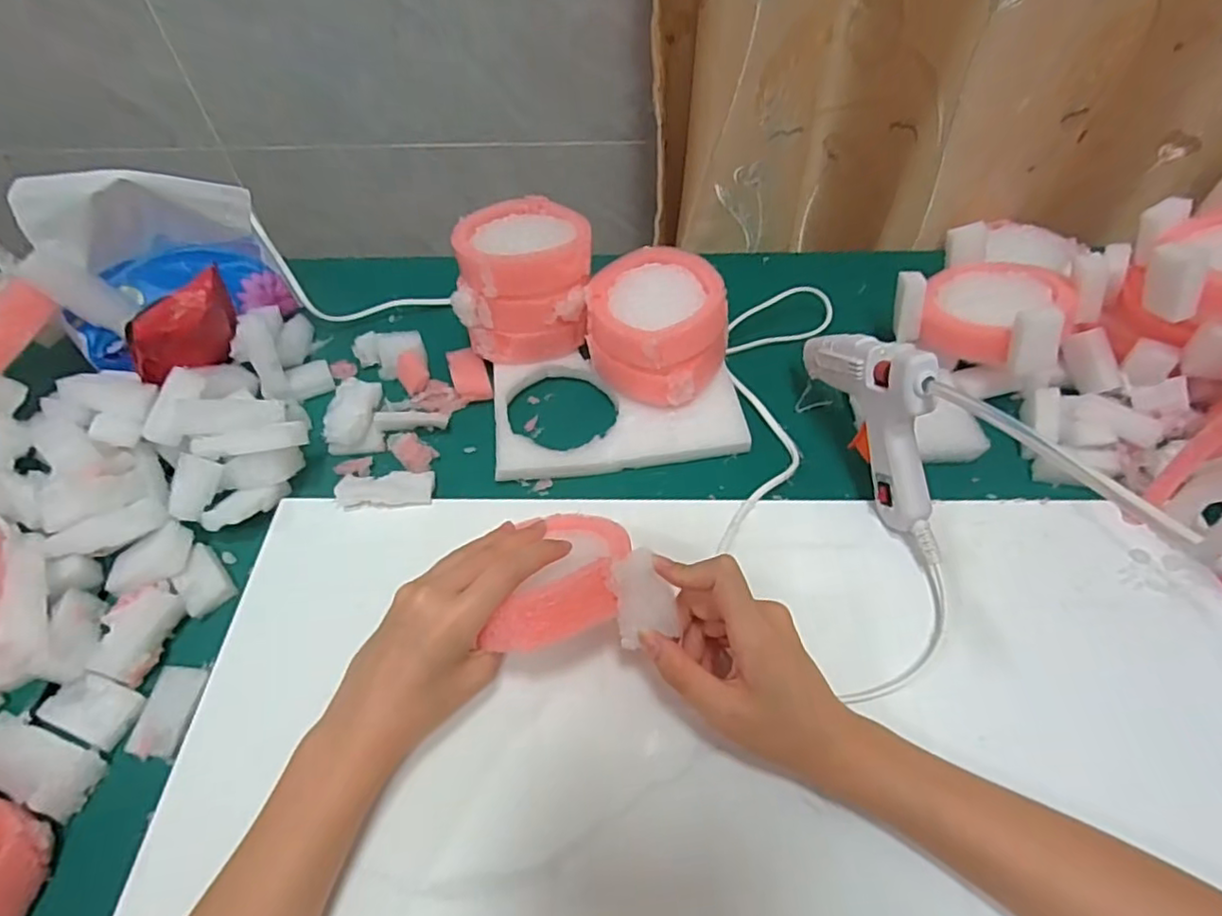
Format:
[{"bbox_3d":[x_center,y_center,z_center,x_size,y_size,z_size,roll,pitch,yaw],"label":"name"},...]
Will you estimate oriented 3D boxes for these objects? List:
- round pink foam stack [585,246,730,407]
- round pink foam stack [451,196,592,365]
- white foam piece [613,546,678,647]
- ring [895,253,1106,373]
[{"bbox_3d":[0.033,-0.094,0.469,0.092,0.070,0.106,-17,53,-11],"label":"round pink foam stack"},{"bbox_3d":[-0.064,-0.140,0.487,0.096,0.085,0.103,-1,53,1],"label":"round pink foam stack"},{"bbox_3d":[0.017,0.069,0.317,0.030,0.009,0.047,-10,97,-8],"label":"white foam piece"},{"bbox_3d":[0.281,-0.115,0.466,0.101,0.058,0.115,-36,59,-23],"label":"ring"}]

